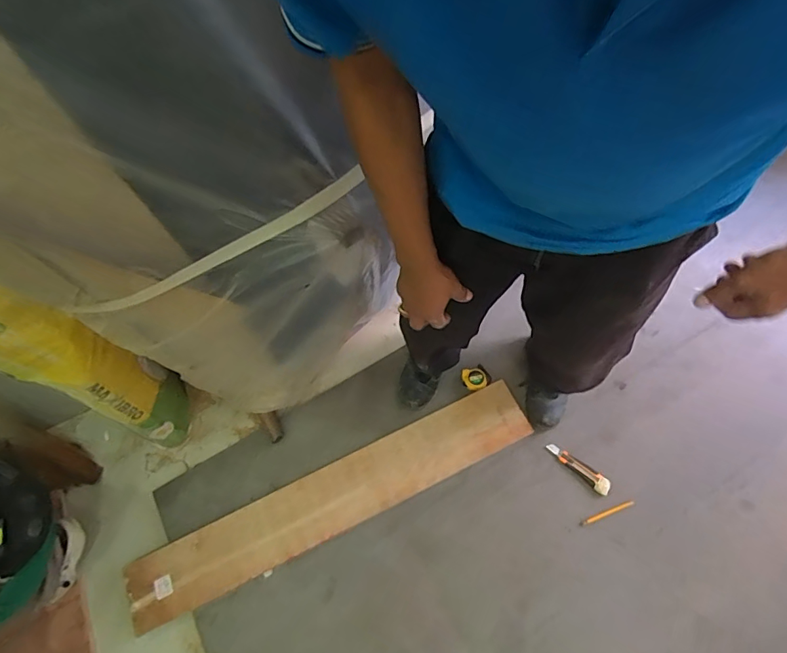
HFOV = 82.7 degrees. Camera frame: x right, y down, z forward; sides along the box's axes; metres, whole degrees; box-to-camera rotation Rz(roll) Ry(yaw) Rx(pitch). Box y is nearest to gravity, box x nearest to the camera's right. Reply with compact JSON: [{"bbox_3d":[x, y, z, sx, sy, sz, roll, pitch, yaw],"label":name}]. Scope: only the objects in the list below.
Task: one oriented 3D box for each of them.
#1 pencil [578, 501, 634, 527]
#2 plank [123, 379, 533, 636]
[{"bbox_3d":[0.556,0.489,1.168,0.154,0.008,0.013,-20,67,-4],"label":"pencil"},{"bbox_3d":[-0.150,0.460,1.209,1.108,0.024,0.162,-24,63,-9],"label":"plank"}]

